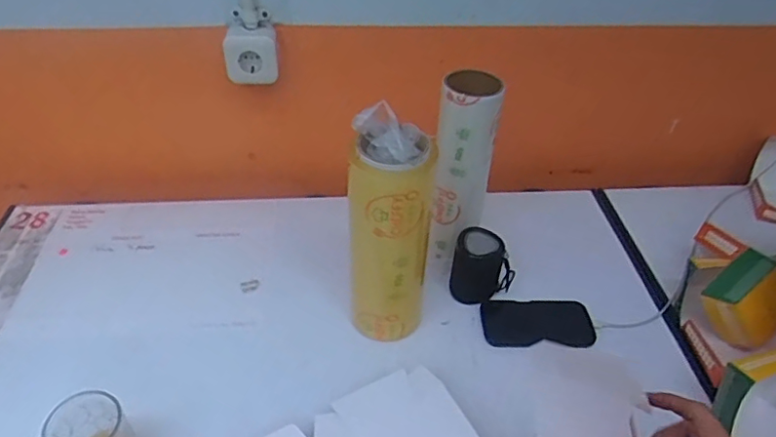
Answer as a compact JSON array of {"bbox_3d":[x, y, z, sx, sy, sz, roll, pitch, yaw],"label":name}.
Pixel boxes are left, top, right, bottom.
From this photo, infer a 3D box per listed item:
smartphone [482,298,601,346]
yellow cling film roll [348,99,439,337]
[{"bbox_3d":[0.230,0.159,0.842,0.174,0.009,0.082,5,48,-5],"label":"smartphone"},{"bbox_3d":[0.005,0.021,0.699,0.095,0.314,0.080,9,42,8],"label":"yellow cling film roll"}]

